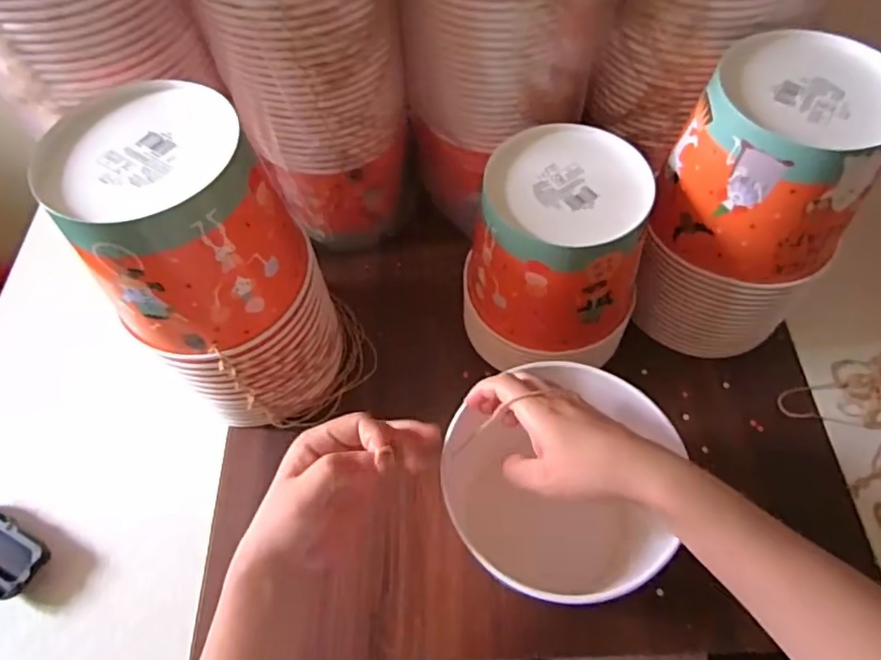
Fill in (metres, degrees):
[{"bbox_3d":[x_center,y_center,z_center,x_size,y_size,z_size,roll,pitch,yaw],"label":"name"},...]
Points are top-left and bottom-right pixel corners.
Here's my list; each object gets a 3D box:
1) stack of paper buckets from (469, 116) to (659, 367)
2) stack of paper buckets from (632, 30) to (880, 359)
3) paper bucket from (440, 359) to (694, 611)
[{"bbox_3d":[0.100,-0.064,0.512,0.149,0.158,0.145,8,61,7],"label":"stack of paper buckets"},{"bbox_3d":[0.263,-0.099,0.506,0.138,0.250,0.137,36,68,21],"label":"stack of paper buckets"},{"bbox_3d":[0.088,0.124,0.467,0.152,0.158,0.171,-20,61,-9],"label":"paper bucket"}]

